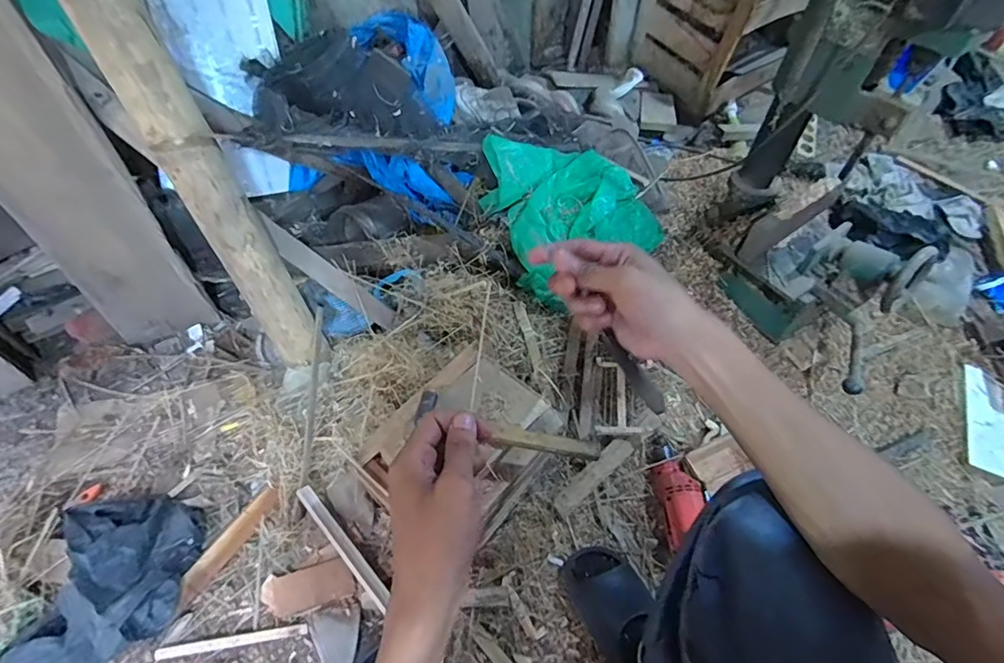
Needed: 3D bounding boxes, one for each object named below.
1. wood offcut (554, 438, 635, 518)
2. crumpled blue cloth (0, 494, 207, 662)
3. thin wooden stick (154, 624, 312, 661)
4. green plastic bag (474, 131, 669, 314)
[{"bbox_3d":[0.154,0.243,0.860,0.169,0.017,0.038,-35,84,-21],"label":"wood offcut"},{"bbox_3d":[-0.556,0.360,0.727,0.202,0.065,0.248,5,54,2],"label":"crumpled blue cloth"},{"bbox_3d":[-0.379,0.437,0.715,0.196,0.013,0.013,-7,55,-6],"label":"thin wooden stick"},{"bbox_3d":[0.150,-0.255,1.005,0.314,0.163,0.260,-20,57,-15],"label":"green plastic bag"}]

